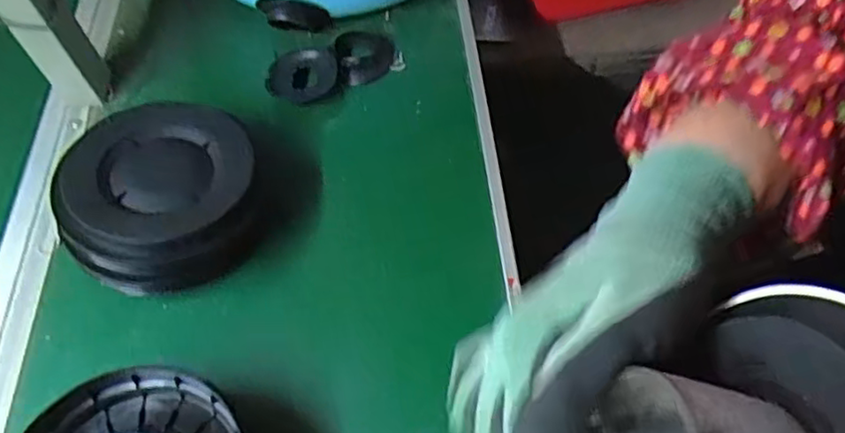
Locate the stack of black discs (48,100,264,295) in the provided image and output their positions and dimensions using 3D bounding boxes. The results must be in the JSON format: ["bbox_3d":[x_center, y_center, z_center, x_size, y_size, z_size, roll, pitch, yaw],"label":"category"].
[{"bbox_3d":[-0.184,-0.014,0.478,0.131,0.065,0.130,-25,57,-12],"label":"stack of black discs"}]

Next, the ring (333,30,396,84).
[{"bbox_3d":[-0.052,-0.148,0.594,0.051,0.014,0.062,-15,55,-6],"label":"ring"}]

